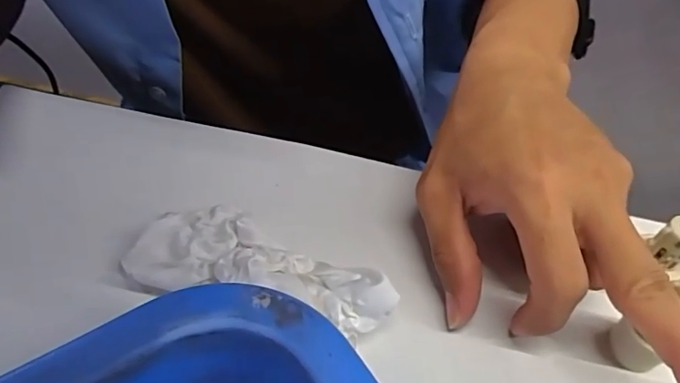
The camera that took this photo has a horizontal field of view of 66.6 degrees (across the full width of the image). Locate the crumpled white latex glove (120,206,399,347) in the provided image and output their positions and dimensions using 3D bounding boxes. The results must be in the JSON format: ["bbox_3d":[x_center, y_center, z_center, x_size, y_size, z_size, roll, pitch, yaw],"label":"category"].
[{"bbox_3d":[-0.034,0.033,0.221,0.112,0.024,0.040,15,51,8],"label":"crumpled white latex glove"}]

